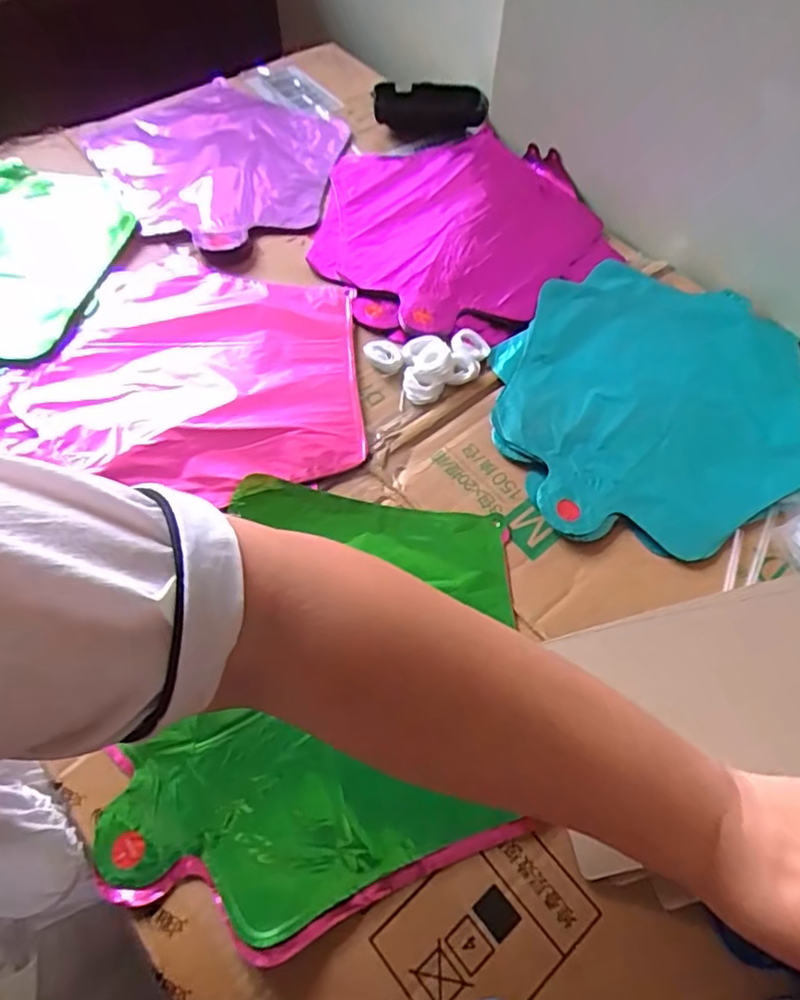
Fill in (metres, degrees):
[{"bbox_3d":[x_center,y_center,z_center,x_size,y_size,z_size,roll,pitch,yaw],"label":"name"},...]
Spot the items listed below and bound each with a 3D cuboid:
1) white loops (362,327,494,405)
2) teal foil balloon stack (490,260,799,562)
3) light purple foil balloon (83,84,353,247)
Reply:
[{"bbox_3d":[0.023,-0.099,0.449,0.088,0.013,0.056,-5,61,-6],"label":"white loops"},{"bbox_3d":[0.187,-0.075,0.446,0.230,0.016,0.246,5,61,0],"label":"teal foil balloon stack"},{"bbox_3d":[-0.159,-0.317,0.568,0.214,0.033,0.241,-37,69,-21],"label":"light purple foil balloon"}]

